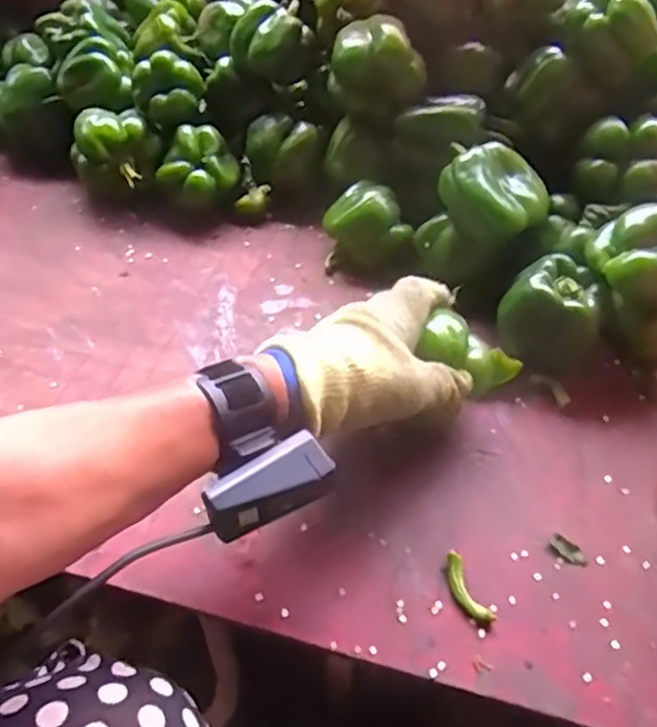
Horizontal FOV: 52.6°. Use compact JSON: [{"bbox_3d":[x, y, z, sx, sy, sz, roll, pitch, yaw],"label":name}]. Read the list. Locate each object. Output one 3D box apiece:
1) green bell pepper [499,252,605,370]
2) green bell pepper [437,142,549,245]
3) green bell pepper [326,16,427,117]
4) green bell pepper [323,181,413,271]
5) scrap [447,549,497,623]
[{"bbox_3d":[0.178,-0.037,0.536,0.073,0.074,0.061,17,49,13],"label":"green bell pepper"},{"bbox_3d":[0.139,-0.147,0.565,0.085,0.051,0.078,-2,50,-3],"label":"green bell pepper"},{"bbox_3d":[0.043,-0.276,0.616,0.082,0.065,0.075,1,50,0],"label":"green bell pepper"},{"bbox_3d":[0.034,-0.126,0.625,0.063,0.064,0.077,-20,51,-20],"label":"green bell pepper"},{"bbox_3d":[0.086,0.142,0.419,0.017,0.009,0.047,-19,51,-19],"label":"scrap"}]

